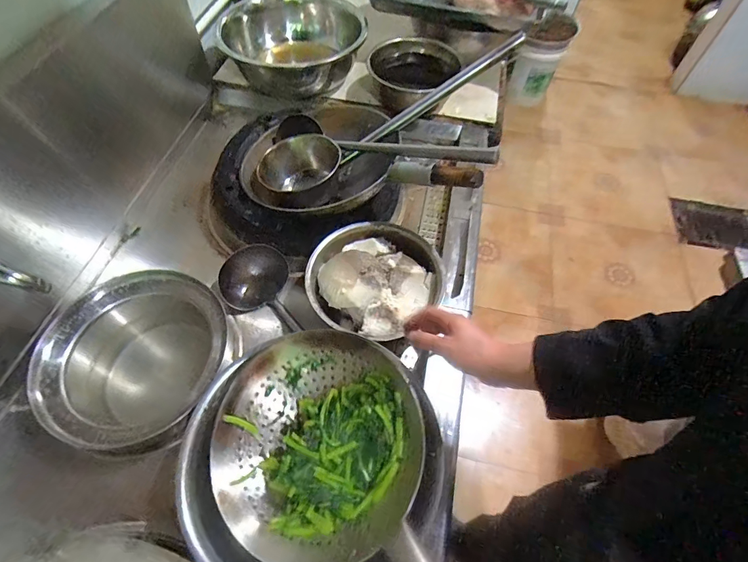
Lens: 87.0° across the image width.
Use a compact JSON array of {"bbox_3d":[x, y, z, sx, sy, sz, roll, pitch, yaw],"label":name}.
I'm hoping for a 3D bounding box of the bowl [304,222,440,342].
[{"bbox_3d":[-0.007,-0.015,0.735,0.219,0.116,0.233,1,58,-1],"label":"bowl"}]

